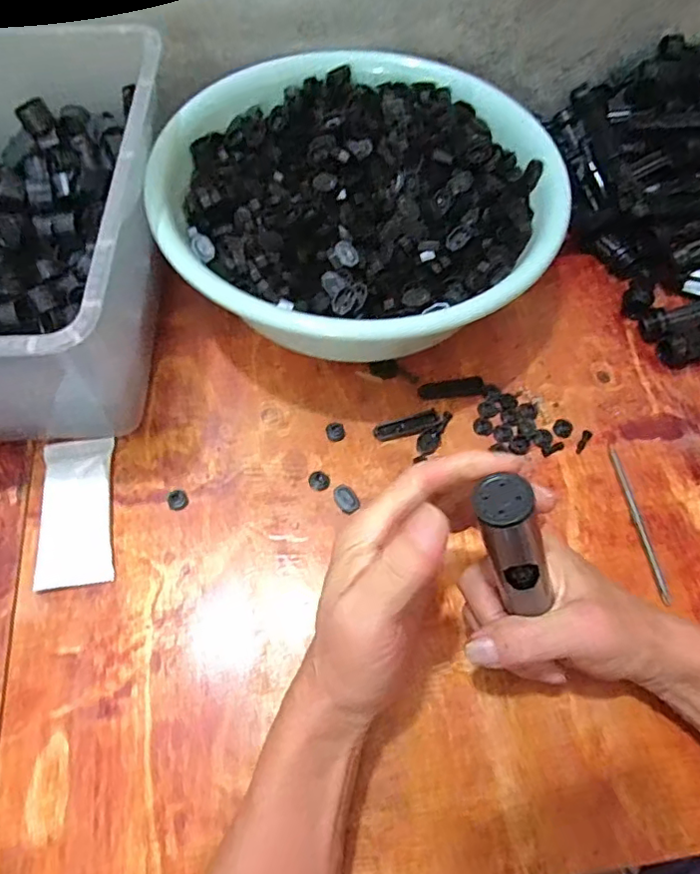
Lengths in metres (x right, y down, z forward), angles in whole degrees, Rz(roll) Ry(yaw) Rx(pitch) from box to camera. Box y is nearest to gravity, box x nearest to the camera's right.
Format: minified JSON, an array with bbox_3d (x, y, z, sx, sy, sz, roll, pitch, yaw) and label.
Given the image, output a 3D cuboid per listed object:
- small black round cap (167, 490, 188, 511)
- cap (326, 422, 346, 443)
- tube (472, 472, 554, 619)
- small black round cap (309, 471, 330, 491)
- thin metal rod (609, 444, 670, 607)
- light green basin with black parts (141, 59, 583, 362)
[{"bbox_3d":[-0.124,0.045,0.401,0.014,0.004,0.014,0,64,0],"label":"small black round cap"},{"bbox_3d":[-0.011,-0.005,0.424,0.014,0.006,0.016,-15,65,-7],"label":"cap"},{"bbox_3d":[0.077,0.055,0.258,0.026,0.087,0.025,-13,42,12],"label":"tube"},{"bbox_3d":[-0.022,0.032,0.406,0.015,0.004,0.014,0,64,0],"label":"small black round cap"},{"bbox_3d":[0.204,0.058,0.393,0.007,0.004,0.114,-7,64,-3],"label":"thin metal rod"},{"bbox_3d":[0.006,-0.180,0.456,0.290,0.105,0.264,0,64,0],"label":"light green basin with black parts"}]

